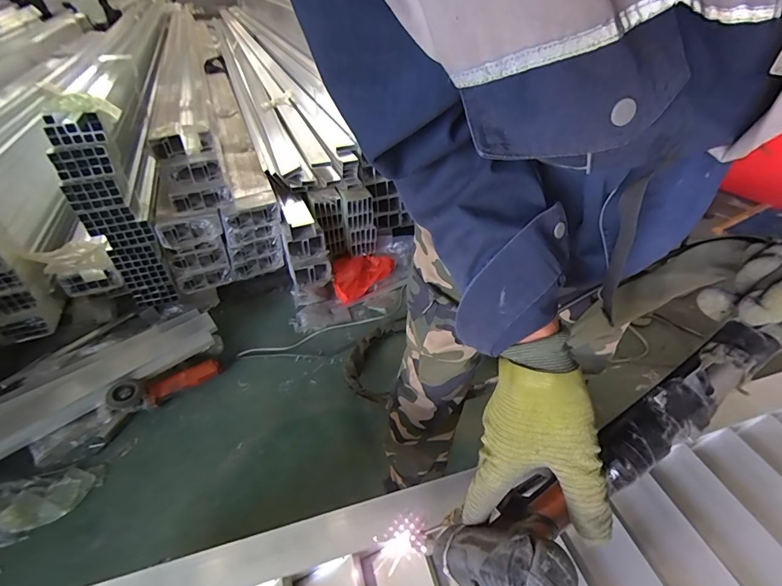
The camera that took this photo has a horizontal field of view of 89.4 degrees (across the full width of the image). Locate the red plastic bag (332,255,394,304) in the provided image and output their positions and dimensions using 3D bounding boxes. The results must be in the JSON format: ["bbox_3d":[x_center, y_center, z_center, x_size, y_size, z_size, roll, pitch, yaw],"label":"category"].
[{"bbox_3d":[-0.104,-0.061,1.535,0.239,0.094,0.214,-4,40,-5],"label":"red plastic bag"}]

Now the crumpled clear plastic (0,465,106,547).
[{"bbox_3d":[-0.875,0.503,0.951,0.311,0.028,0.149,-18,43,-20],"label":"crumpled clear plastic"}]

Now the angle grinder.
[{"bbox_3d":[-0.648,0.271,1.151,0.290,0.093,0.078,-19,44,-21],"label":"angle grinder"}]

